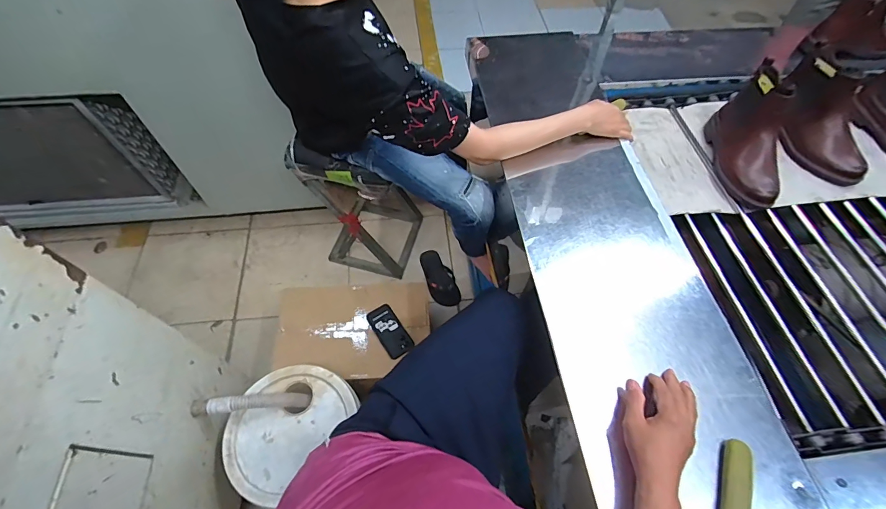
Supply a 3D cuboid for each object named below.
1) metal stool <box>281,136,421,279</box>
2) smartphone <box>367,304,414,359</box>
[{"bbox_3d":[-0.246,-0.207,1.331,0.288,0.586,0.307,16,59,7],"label":"metal stool"},{"bbox_3d":[-0.159,0.228,1.180,0.078,0.018,0.163,-30,64,-19],"label":"smartphone"}]

